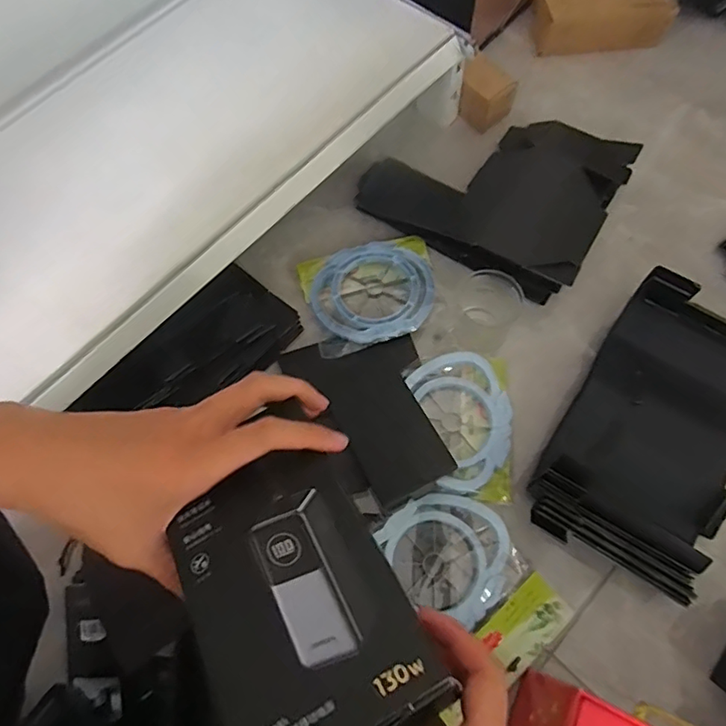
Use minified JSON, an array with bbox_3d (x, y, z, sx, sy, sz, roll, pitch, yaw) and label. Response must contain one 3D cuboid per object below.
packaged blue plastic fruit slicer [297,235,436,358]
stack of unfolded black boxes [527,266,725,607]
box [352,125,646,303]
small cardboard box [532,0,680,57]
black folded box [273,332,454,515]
[{"bbox_3d":[0.015,-0.094,0.723,0.183,0.031,0.159,-16,69,-5],"label":"packaged blue plastic fruit slicer"},{"bbox_3d":[0.339,0.082,0.615,0.201,0.106,0.327,33,73,13],"label":"stack of unfolded black boxes"},{"bbox_3d":[0.185,-0.259,0.765,0.323,0.056,0.275,31,73,13],"label":"box"},{"bbox_3d":[0.394,-0.595,0.896,0.218,0.087,0.123,-5,69,0],"label":"small cardboard box"},{"bbox_3d":[0.019,0.039,0.651,0.140,0.029,0.240,-35,72,-11],"label":"black folded box"}]

